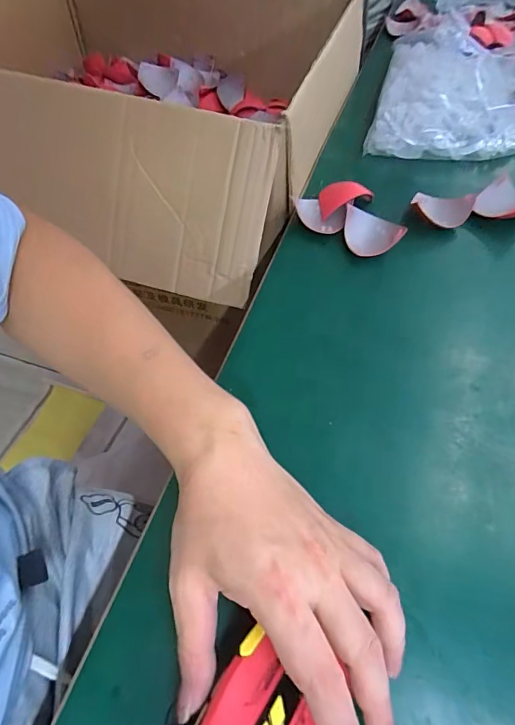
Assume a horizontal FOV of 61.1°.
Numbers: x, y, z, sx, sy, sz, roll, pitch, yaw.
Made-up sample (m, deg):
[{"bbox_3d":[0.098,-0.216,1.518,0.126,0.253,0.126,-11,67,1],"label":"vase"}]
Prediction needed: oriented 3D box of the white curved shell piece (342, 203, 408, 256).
[{"bbox_3d":[0.115,-0.129,0.433,0.056,0.017,0.054,7,57,5],"label":"white curved shell piece"}]

